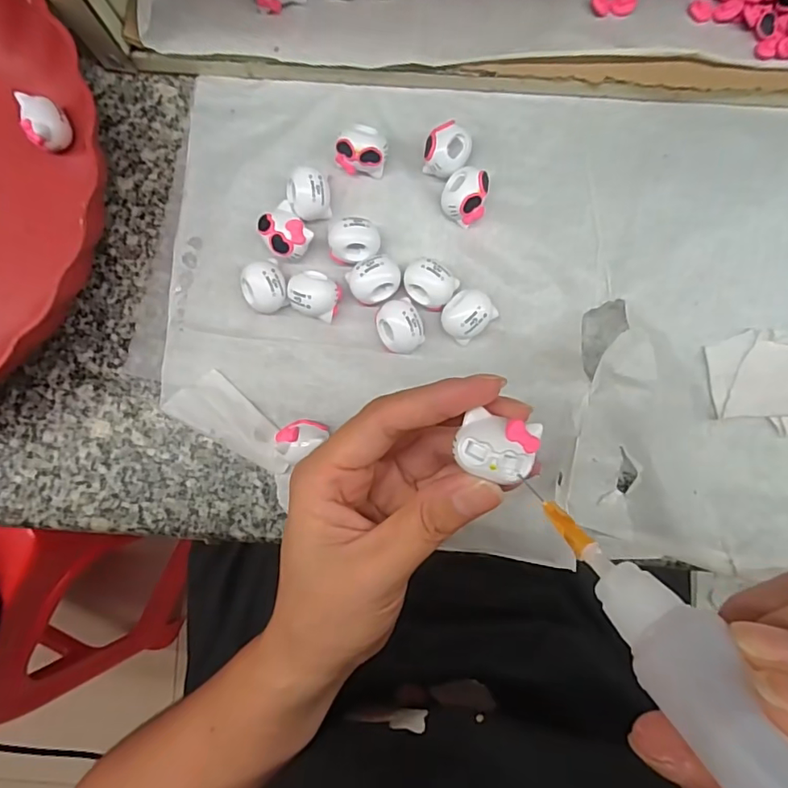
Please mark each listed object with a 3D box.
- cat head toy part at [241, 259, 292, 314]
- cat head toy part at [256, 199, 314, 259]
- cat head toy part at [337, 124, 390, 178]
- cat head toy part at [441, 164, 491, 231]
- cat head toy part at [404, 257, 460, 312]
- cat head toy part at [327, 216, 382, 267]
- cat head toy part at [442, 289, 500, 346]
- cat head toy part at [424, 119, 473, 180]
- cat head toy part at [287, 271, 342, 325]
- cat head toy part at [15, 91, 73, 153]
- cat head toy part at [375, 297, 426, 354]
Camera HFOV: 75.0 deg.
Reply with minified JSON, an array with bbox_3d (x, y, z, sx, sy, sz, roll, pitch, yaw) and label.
[{"bbox_3d":[-0.063,-0.052,0.255,0.021,0.019,0.024,-28,86,0],"label":"cat head toy part"},{"bbox_3d":[-0.054,-0.080,0.257,0.020,0.017,0.025,-39,86,-1],"label":"cat head toy part"},{"bbox_3d":[-0.016,-0.123,0.259,0.024,0.020,0.019,10,87,3],"label":"cat head toy part"},{"bbox_3d":[0.036,-0.098,0.255,0.022,0.018,0.023,0,86,2],"label":"cat head toy part"},{"bbox_3d":[0.019,-0.056,0.253,0.024,0.018,0.026,0,86,2],"label":"cat head toy part"},{"bbox_3d":[-0.019,-0.075,0.256,0.024,0.020,0.021,8,87,3],"label":"cat head toy part"},{"bbox_3d":[0.035,-0.038,0.250,0.022,0.018,0.024,0,86,2],"label":"cat head toy part"},{"bbox_3d":[0.026,-0.120,0.257,0.021,0.018,0.023,0,86,2],"label":"cat head toy part"},{"bbox_3d":[-0.039,-0.048,0.255,0.025,0.017,0.022,27,88,4],"label":"cat head toy part"},{"bbox_3d":[-0.179,-0.139,0.265,0.024,0.021,0.022,44,89,4],"label":"cat head toy part"},{"bbox_3d":[0.003,-0.034,0.252,0.022,0.018,0.026,-28,86,0],"label":"cat head toy part"}]

